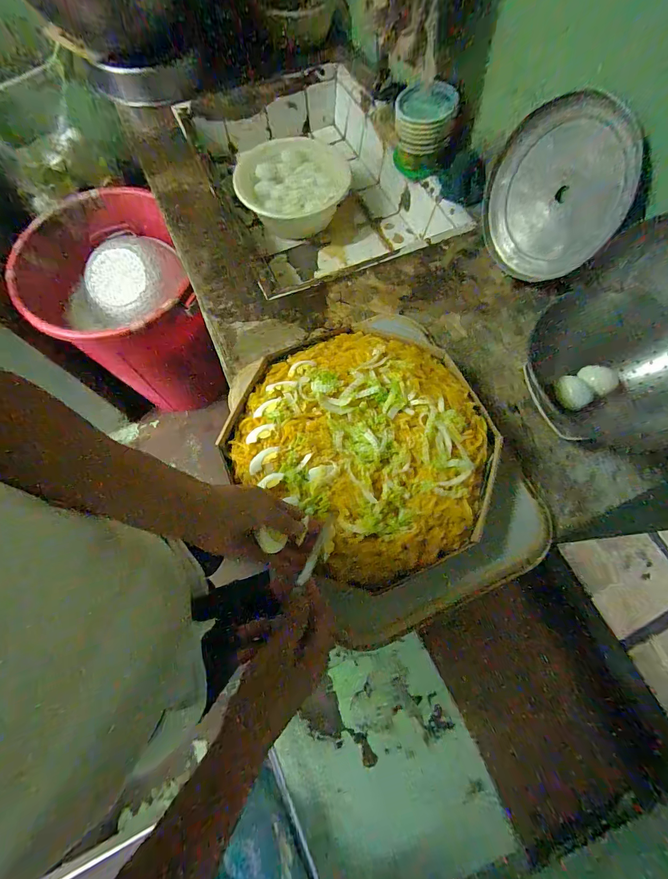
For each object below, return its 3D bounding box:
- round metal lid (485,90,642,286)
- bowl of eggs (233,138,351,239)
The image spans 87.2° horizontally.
[{"bbox_3d":[0.359,-0.402,0.576,0.019,0.225,0.238,-17,74,-40],"label":"round metal lid"},{"bbox_3d":[-0.098,-0.570,0.800,0.218,0.079,0.237,0,70,1],"label":"bowl of eggs"}]

